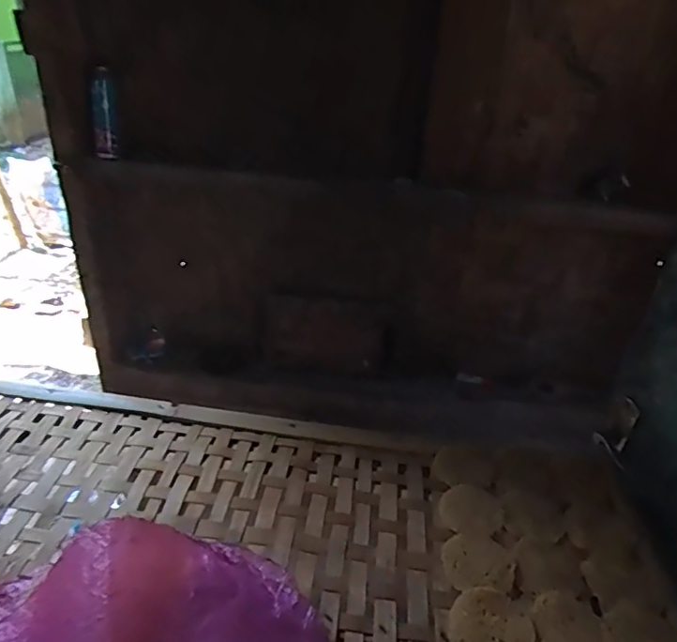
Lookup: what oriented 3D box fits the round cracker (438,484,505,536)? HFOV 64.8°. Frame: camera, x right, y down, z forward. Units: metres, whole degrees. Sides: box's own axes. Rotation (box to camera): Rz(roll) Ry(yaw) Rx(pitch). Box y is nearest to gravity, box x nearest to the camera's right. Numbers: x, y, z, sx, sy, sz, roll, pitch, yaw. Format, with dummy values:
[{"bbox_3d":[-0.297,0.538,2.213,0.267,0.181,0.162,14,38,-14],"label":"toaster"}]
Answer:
[{"bbox_3d":[0.165,0.234,0.661,0.073,0.009,0.070,3,31,-2],"label":"round cracker"}]

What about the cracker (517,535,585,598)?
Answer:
[{"bbox_3d":[0.239,0.277,0.604,0.076,0.010,0.072,3,31,-2],"label":"cracker"}]

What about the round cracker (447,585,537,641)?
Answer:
[{"bbox_3d":[0.155,0.311,0.541,0.079,0.009,0.077,3,31,-2],"label":"round cracker"}]

